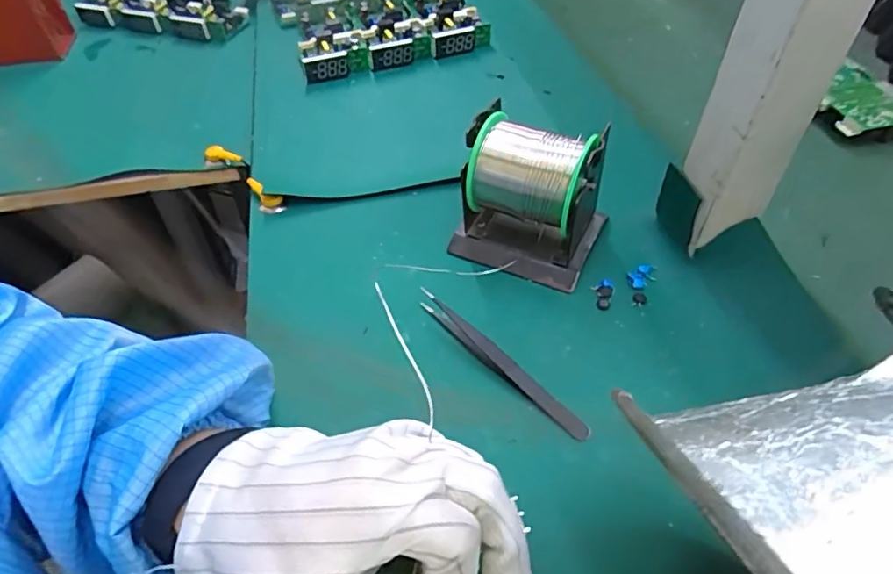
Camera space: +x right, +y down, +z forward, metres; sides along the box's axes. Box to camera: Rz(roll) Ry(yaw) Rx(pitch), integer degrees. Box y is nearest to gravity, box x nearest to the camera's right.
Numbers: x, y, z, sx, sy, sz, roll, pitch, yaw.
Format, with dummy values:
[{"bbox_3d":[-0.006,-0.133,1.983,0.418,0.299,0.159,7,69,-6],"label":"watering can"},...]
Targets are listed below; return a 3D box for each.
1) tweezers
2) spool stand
[{"bbox_3d":[0.031,0.041,0.329,0.011,0.015,0.130,-36,56,-28],"label":"tweezers"},{"bbox_3d":[0.056,-0.060,0.375,0.097,0.082,0.074,15,50,15],"label":"spool stand"}]

